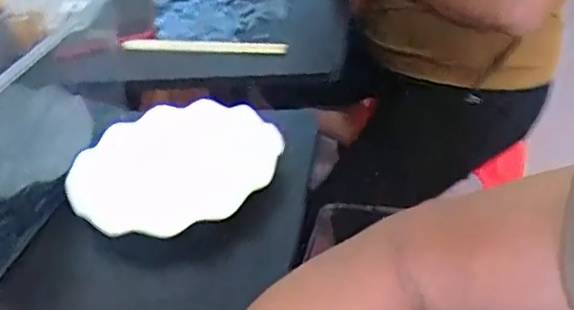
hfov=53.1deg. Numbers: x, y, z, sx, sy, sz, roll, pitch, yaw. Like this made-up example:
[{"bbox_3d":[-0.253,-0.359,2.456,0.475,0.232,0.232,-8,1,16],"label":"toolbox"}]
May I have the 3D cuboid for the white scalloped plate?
[{"bbox_3d":[-0.105,0.008,0.541,0.179,0.026,0.179,-5,36,4],"label":"white scalloped plate"}]

